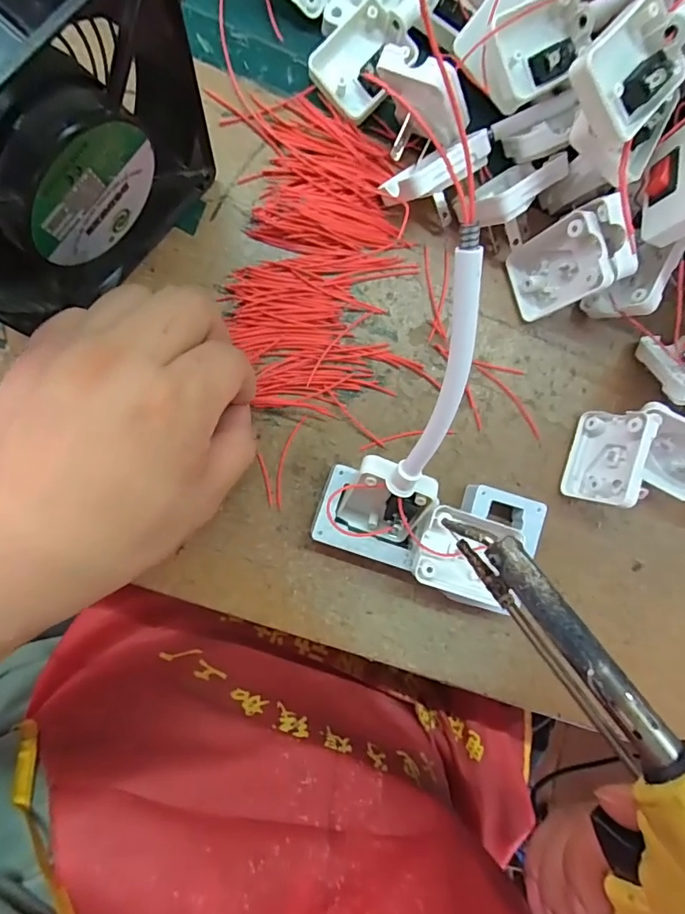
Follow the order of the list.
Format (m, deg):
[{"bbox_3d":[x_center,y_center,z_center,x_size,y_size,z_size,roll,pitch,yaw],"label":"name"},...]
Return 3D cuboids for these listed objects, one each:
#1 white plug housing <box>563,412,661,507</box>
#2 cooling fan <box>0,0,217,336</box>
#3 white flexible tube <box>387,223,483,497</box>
[{"bbox_3d":[0.139,0.001,0.258,0.012,0.040,0.048,18,87,-26],"label":"white plug housing"},{"bbox_3d":[-0.105,-0.112,0.187,0.043,0.120,0.126,41,85,-5],"label":"cooling fan"},{"bbox_3d":[0.035,-0.025,0.179,0.015,0.007,0.110,3,132,-7],"label":"white flexible tube"}]

